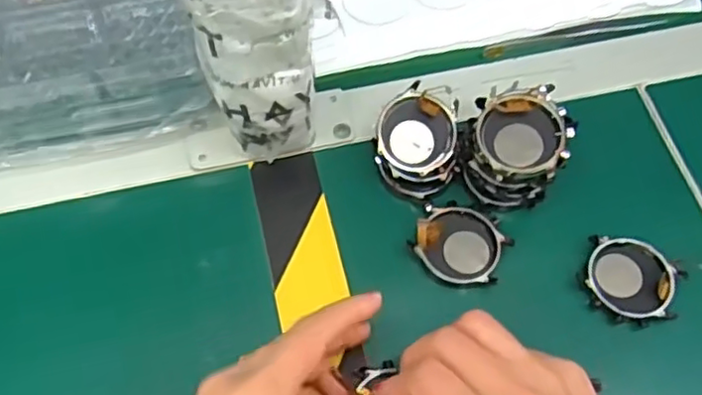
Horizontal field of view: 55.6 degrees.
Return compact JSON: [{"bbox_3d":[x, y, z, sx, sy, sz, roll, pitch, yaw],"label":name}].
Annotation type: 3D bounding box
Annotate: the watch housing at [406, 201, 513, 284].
[{"bbox_3d":[0.059,0.024,0.359,0.048,0.016,0.043,24,66,11],"label":"watch housing"}]

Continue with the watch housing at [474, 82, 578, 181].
[{"bbox_3d":[0.091,-0.035,0.347,0.049,0.013,0.046,0,64,0],"label":"watch housing"}]

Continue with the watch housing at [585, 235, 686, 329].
[{"bbox_3d":[0.149,0.043,0.353,0.045,0.008,0.046,17,63,9],"label":"watch housing"}]

